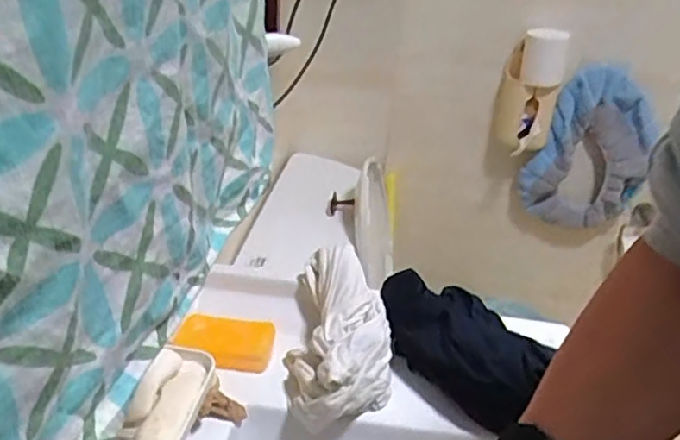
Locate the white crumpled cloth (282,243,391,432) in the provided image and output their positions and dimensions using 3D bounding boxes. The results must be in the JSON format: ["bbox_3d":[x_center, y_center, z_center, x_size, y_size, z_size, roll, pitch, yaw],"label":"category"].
[{"bbox_3d":[-0.003,0.119,0.673,0.107,0.081,0.208,1,44,-5],"label":"white crumpled cloth"}]

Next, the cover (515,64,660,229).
[{"bbox_3d":[0.580,-0.153,1.458,0.277,0.381,0.046,4,30,-1],"label":"cover"}]

